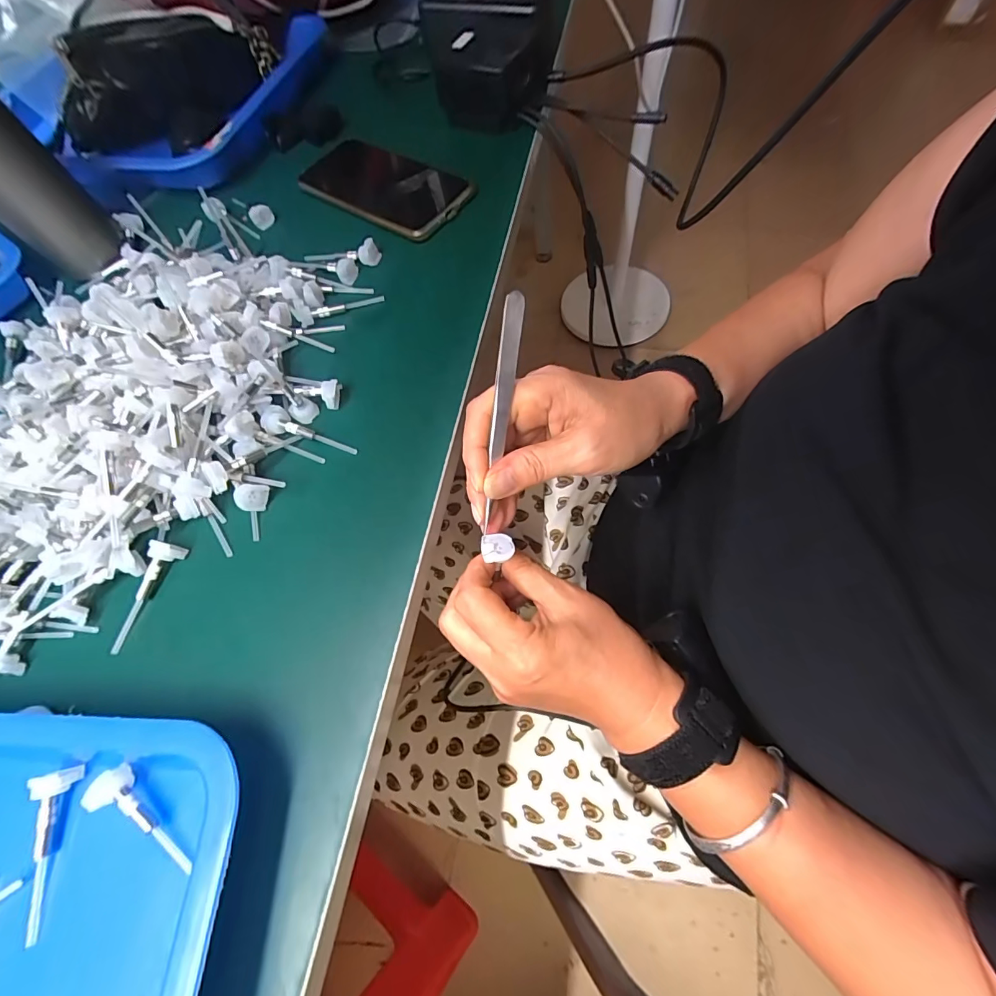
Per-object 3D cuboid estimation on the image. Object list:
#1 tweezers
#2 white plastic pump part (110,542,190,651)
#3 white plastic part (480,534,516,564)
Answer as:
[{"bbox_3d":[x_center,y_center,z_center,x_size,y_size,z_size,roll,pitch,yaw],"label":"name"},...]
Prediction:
[{"bbox_3d":[0.002,-0.041,0.236,0.009,0.009,0.124,9,110,5],"label":"tweezers"},{"bbox_3d":[-0.208,0.056,0.258,0.015,0.012,0.065,11,67,12],"label":"white plastic pump part"},{"bbox_3d":[0.000,0.028,0.256,0.019,0.004,0.017,-7,66,-2],"label":"white plastic part"}]

